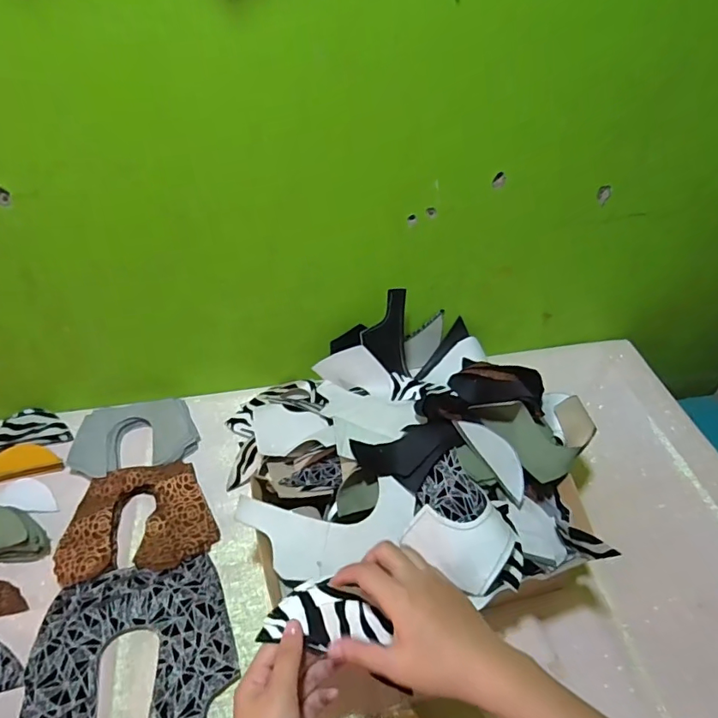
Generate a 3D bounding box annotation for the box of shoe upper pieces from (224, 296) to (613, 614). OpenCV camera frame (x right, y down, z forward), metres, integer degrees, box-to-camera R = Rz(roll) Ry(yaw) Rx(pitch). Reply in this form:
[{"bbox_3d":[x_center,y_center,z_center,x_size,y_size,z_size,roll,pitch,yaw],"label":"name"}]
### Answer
[{"bbox_3d":[0.047,0.106,0.615,0.375,0.152,0.392,-10,45,-11],"label":"box of shoe upper pieces"}]

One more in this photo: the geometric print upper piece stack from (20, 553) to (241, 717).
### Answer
[{"bbox_3d":[-0.230,0.306,0.511,0.197,0.016,0.191,-8,44,-9],"label":"geometric print upper piece stack"}]

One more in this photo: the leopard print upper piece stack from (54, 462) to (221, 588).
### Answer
[{"bbox_3d":[-0.266,0.194,0.619,0.171,0.021,0.134,-6,44,-7],"label":"leopard print upper piece stack"}]

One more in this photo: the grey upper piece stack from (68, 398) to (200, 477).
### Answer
[{"bbox_3d":[-0.311,0.109,0.706,0.161,0.026,0.114,-6,44,-7],"label":"grey upper piece stack"}]

